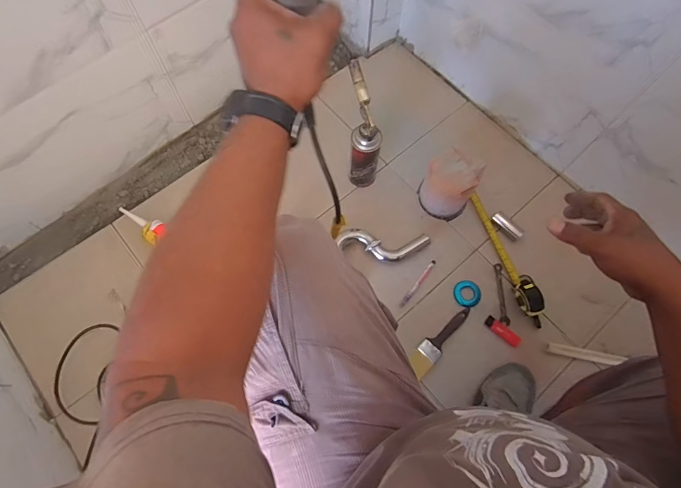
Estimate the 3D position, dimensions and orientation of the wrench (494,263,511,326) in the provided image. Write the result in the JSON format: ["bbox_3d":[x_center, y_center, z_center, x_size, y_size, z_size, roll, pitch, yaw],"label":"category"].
[{"bbox_3d":[0.357,0.109,0.903,0.022,0.008,0.138,1,69,-1],"label":"wrench"}]

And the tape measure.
[{"bbox_3d":[0.382,0.021,0.902,0.055,0.067,0.321,-13,70,-6],"label":"tape measure"}]

